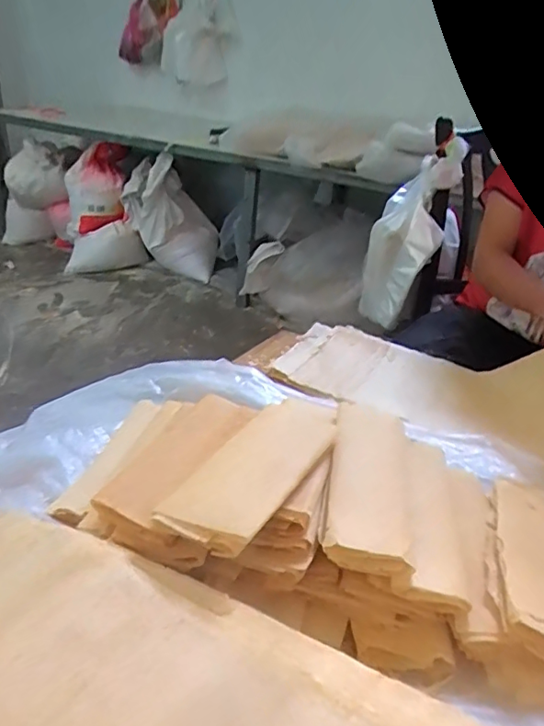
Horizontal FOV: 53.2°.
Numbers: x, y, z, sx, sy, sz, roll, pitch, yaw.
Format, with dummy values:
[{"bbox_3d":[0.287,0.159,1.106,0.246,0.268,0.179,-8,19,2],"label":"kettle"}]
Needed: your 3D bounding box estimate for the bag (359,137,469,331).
[{"bbox_3d":[0.362,-0.328,1.471,0.199,0.453,0.127,11,30,9],"label":"bag"}]

